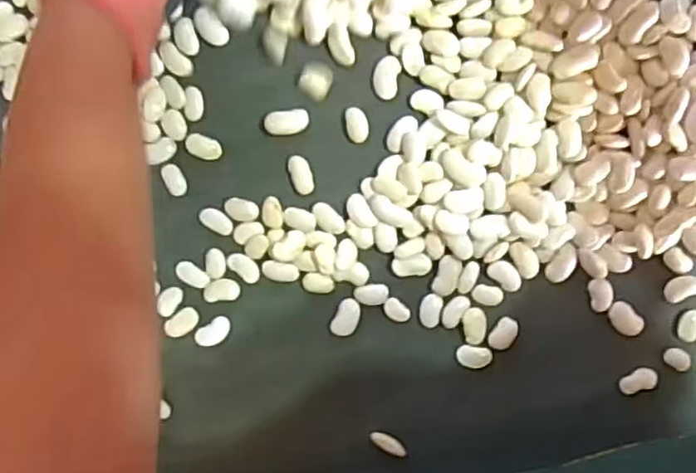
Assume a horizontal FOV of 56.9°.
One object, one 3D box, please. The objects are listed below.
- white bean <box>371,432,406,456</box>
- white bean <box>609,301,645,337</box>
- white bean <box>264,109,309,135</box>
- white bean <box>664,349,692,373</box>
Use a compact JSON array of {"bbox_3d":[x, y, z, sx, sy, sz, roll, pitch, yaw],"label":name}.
[{"bbox_3d":[0.025,0.125,0.385,0.024,0.004,0.009,30,82,-1],"label":"white bean"},{"bbox_3d":[0.161,0.048,0.372,0.023,0.004,0.014,45,82,1],"label":"white bean"},{"bbox_3d":[-0.035,-0.065,0.365,0.025,0.005,0.014,-8,84,-5],"label":"white bean"},{"bbox_3d":[0.193,0.072,0.376,0.016,0.005,0.010,36,82,0],"label":"white bean"}]

